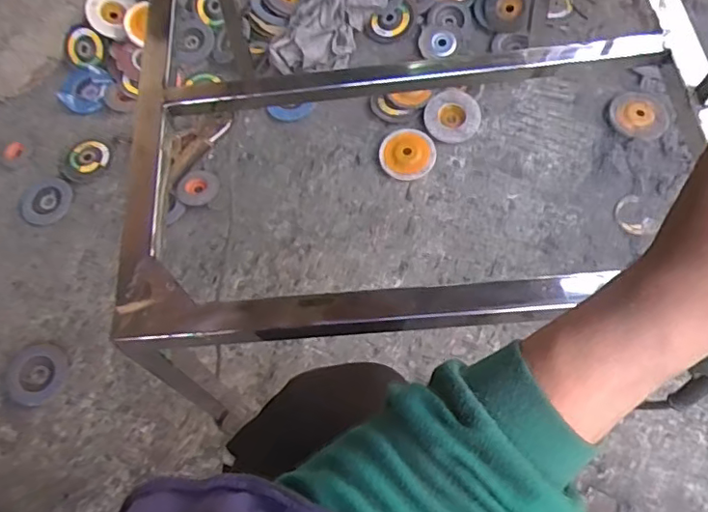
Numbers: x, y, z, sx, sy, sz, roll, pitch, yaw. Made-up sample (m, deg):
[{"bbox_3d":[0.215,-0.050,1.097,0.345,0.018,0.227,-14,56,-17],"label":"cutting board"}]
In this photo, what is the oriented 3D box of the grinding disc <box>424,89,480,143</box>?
[{"bbox_3d":[0.175,-0.248,0.983,0.096,0.013,0.095,0,87,1],"label":"grinding disc"}]

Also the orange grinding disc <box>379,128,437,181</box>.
[{"bbox_3d":[0.094,-0.179,0.972,0.096,0.019,0.095,-2,66,5],"label":"orange grinding disc"}]

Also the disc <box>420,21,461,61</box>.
[{"bbox_3d":[0.165,-0.410,1.066,0.080,0.012,0.079,-2,66,5],"label":"disc"}]

